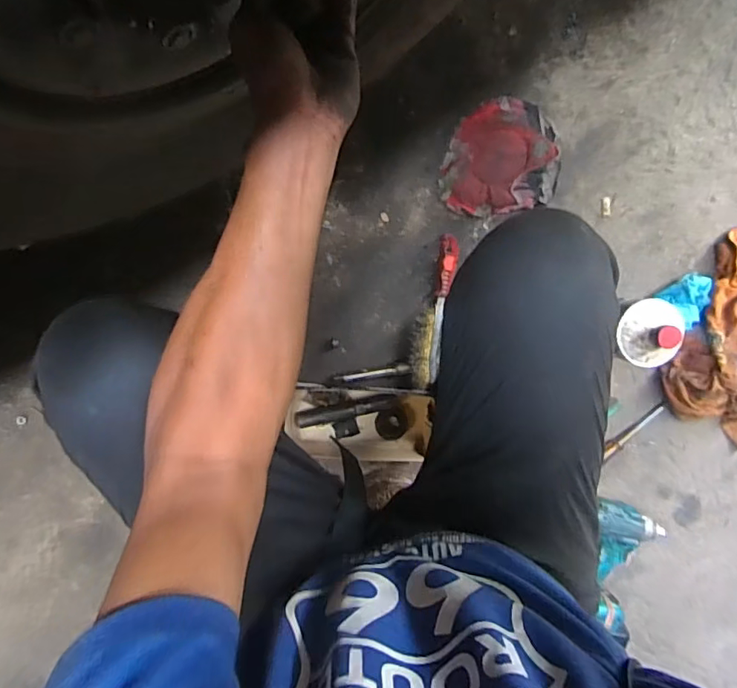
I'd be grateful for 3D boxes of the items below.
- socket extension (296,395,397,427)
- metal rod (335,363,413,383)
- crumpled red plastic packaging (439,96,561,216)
[{"bbox_3d":[-0.034,0.107,0.818,0.162,0.019,0.028,-10,100,-2],"label":"socket extension"},{"bbox_3d":[0.007,0.049,0.817,0.122,0.011,0.016,-11,100,-2],"label":"metal rod"},{"bbox_3d":[0.201,-0.283,0.770,0.184,0.041,0.162,-10,100,-2],"label":"crumpled red plastic packaging"}]

